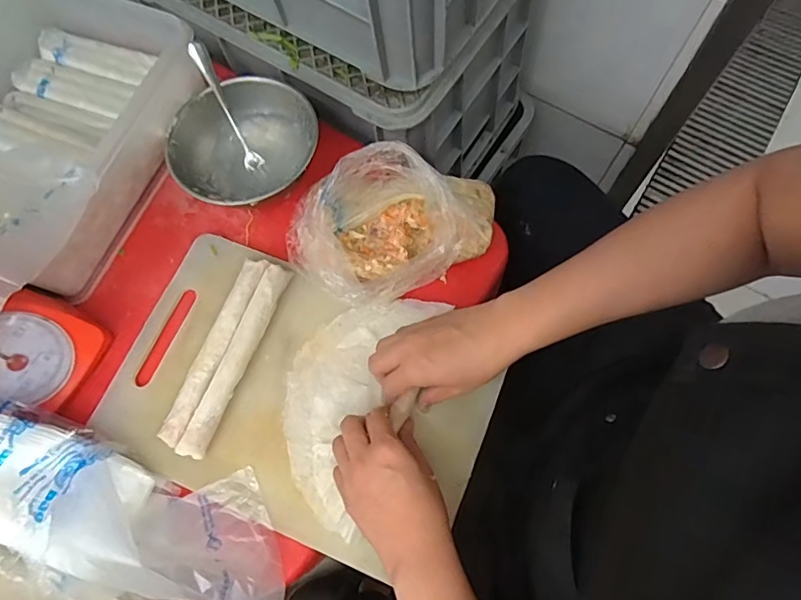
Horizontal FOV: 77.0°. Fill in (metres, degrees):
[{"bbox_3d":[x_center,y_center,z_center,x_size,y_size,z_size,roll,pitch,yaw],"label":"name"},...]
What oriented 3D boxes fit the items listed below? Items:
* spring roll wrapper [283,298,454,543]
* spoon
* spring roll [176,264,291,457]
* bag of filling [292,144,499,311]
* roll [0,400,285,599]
[{"bbox_3d":[-0.055,0.099,0.527,0.130,0.021,0.245,19,73,8],"label":"spring roll wrapper"},{"bbox_3d":[-0.214,-0.235,0.617,0.021,0.024,0.163,-26,99,-7],"label":"spoon"},{"bbox_3d":[-0.173,0.059,0.536,0.026,0.026,0.215,19,73,8],"label":"spring roll"},{"bbox_3d":[-0.003,-0.079,0.527,0.217,0.116,0.127,-22,72,-5],"label":"bag of filling"},{"bbox_3d":[-0.284,0.181,0.457,0.370,0.102,0.109,23,73,-5],"label":"roll"}]

